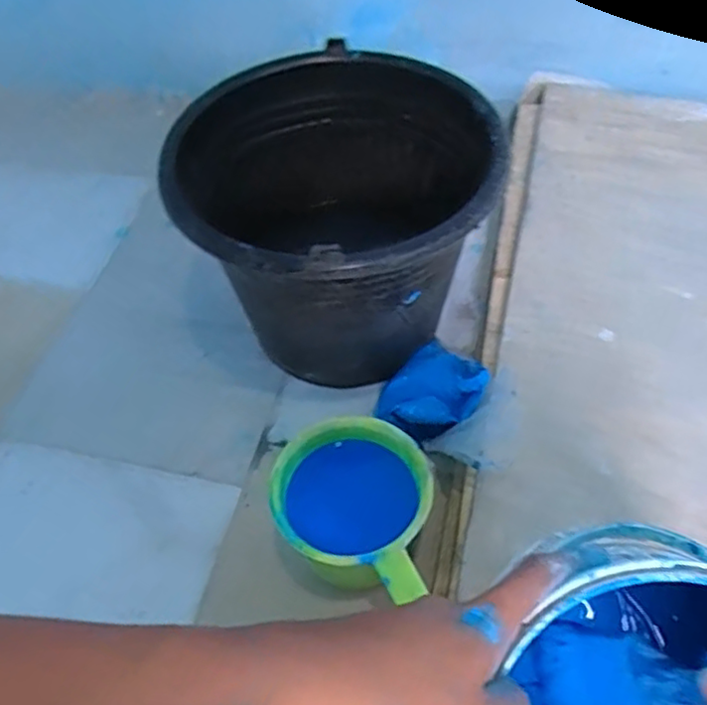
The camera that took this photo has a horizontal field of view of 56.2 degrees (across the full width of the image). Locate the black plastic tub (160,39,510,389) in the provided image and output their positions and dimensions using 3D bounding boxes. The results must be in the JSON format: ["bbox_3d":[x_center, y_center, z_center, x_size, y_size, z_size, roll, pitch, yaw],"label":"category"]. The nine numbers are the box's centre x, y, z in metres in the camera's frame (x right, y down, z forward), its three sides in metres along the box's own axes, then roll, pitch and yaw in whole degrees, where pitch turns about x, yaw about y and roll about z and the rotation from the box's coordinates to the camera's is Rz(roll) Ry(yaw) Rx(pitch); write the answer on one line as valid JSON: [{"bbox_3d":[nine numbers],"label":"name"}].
[{"bbox_3d":[-0.008,-0.125,0.709,0.298,0.250,0.300,-1,52,2],"label":"black plastic tub"}]

